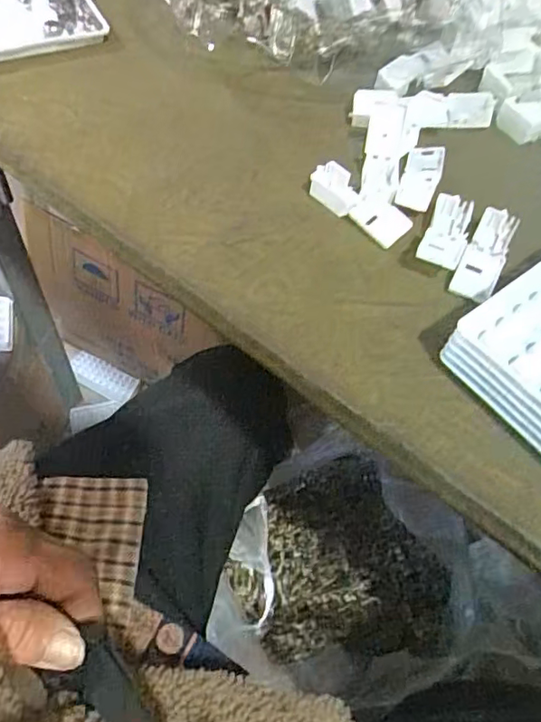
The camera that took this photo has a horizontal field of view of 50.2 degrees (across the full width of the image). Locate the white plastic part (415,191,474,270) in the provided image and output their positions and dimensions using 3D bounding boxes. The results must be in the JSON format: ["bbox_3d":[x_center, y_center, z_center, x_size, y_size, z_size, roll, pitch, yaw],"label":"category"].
[{"bbox_3d":[0.088,-0.065,0.288,0.020,0.008,0.050,22,60,8],"label":"white plastic part"}]

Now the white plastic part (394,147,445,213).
[{"bbox_3d":[0.082,-0.100,0.312,0.020,0.006,0.055,18,59,5],"label":"white plastic part"}]

